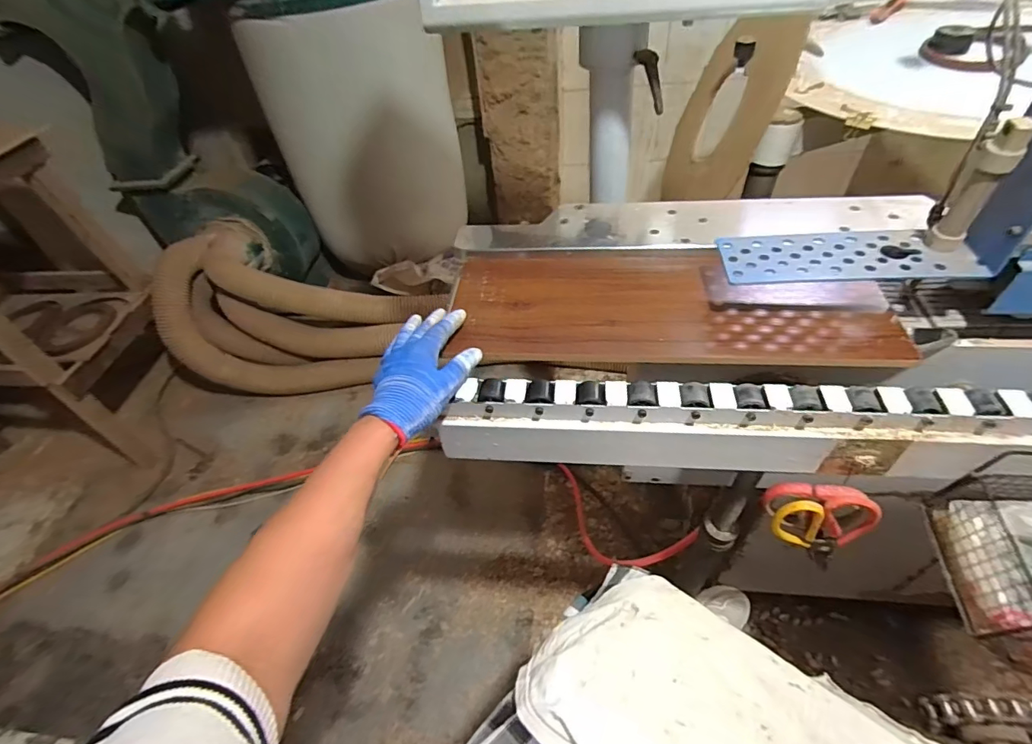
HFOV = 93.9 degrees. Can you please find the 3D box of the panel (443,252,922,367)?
[{"bbox_3d":[0.159,-0.071,0.534,0.459,0.025,0.173,5,49,8],"label":"panel"}]

